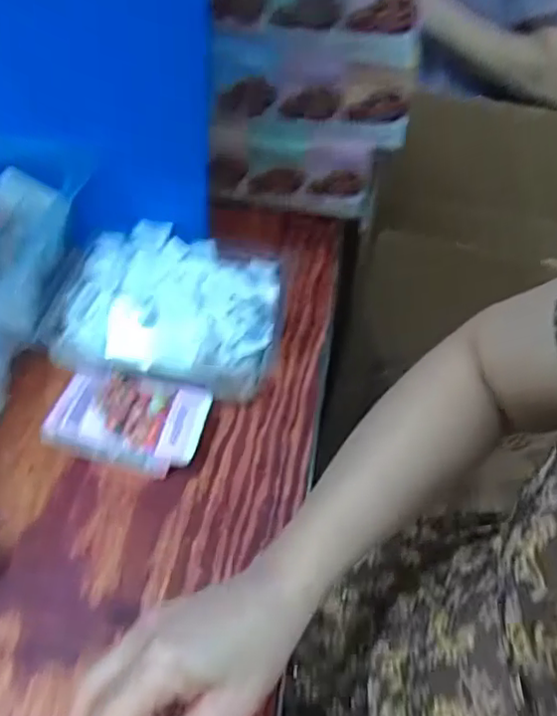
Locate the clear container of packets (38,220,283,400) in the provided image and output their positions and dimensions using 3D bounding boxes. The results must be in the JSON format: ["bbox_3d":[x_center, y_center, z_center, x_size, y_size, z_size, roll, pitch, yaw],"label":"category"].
[{"bbox_3d":[-0.103,-0.045,0.617,0.208,0.051,0.170,9,51,1],"label":"clear container of packets"}]

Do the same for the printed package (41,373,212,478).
[{"bbox_3d":[-0.124,0.049,0.541,0.124,0.027,0.079,12,51,3],"label":"printed package"}]

